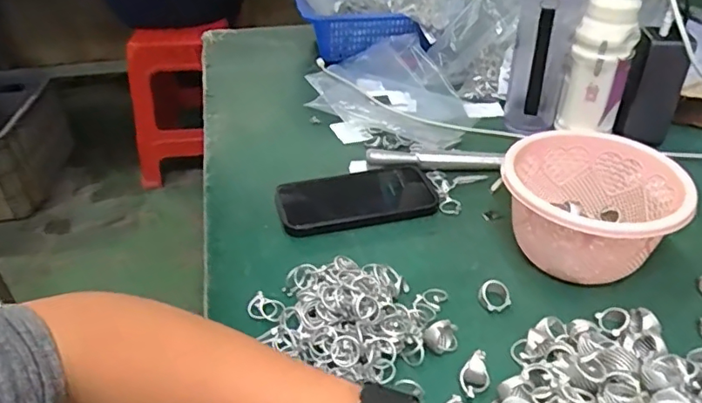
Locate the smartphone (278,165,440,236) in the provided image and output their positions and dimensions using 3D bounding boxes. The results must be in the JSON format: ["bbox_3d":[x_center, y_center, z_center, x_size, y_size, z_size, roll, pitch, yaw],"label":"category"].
[{"bbox_3d":[0.006,-0.006,0.570,0.161,0.011,0.092,-12,37,-13],"label":"smartphone"}]

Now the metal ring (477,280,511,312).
[{"bbox_3d":[0.119,0.079,0.462,0.025,0.014,0.025,-2,36,1],"label":"metal ring"}]

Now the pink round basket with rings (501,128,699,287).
[{"bbox_3d":[0.209,0.007,0.487,0.129,0.082,0.132,-2,36,1],"label":"pink round basket with rings"}]

